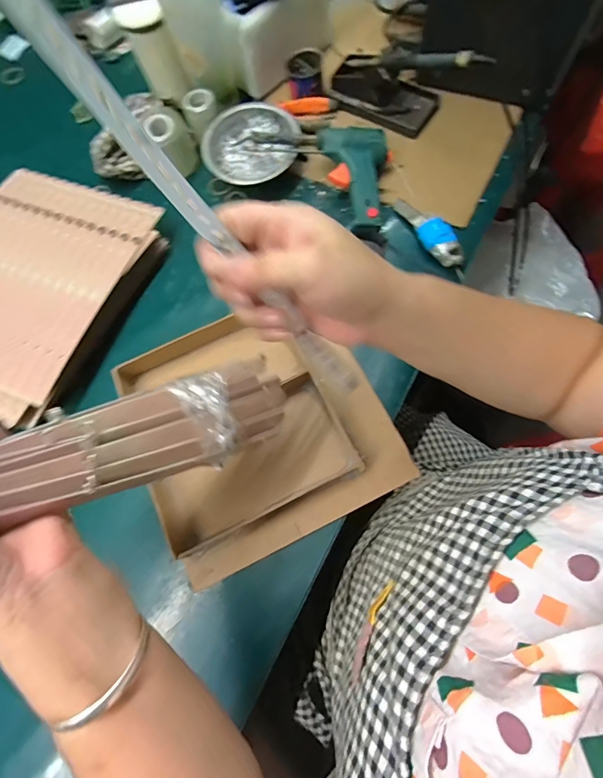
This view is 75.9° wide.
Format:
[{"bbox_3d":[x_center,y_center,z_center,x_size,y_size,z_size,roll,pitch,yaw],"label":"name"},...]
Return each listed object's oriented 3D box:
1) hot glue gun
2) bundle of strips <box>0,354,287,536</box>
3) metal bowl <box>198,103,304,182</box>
[{"bbox_3d":[0.064,-0.262,0.486,0.091,0.040,0.131,3,72,5],"label":"hot glue gun"},{"bbox_3d":[-0.133,0.040,0.253,0.287,0.031,0.062,-18,71,-36],"label":"bundle of strips"},{"bbox_3d":[-0.068,-0.330,0.528,0.129,0.038,0.110,-13,71,0],"label":"metal bowl"}]

